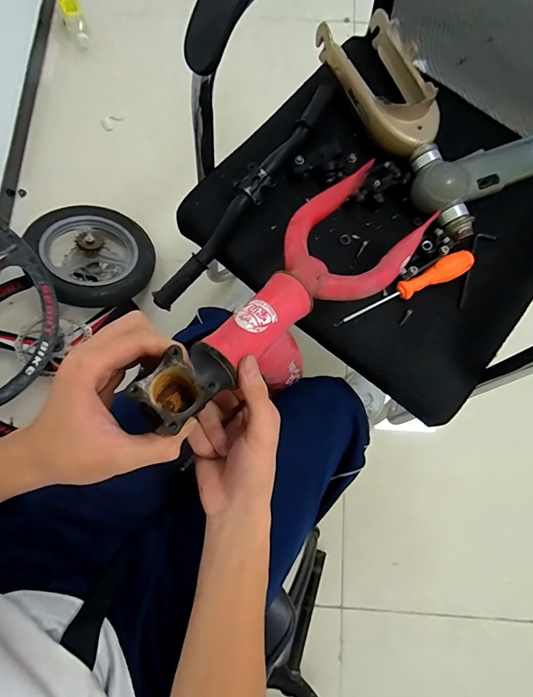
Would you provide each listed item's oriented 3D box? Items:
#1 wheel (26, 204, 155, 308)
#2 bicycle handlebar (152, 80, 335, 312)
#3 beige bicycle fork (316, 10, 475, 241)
[{"bbox_3d":[-0.416,-0.236,0.952,0.263,0.061,0.279,10,65,-22],"label":"wheel"},{"bbox_3d":[-0.030,-0.210,0.549,0.036,0.082,0.399,37,81,7],"label":"bicycle handlebar"},{"bbox_3d":[0.200,-0.323,0.550,0.118,0.058,0.372,-25,80,-4],"label":"beige bicycle fork"}]

